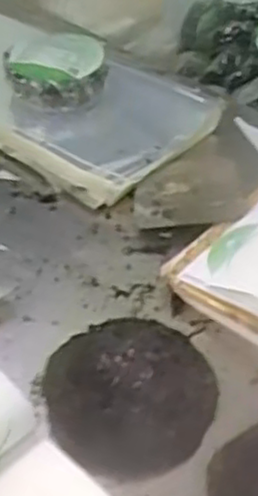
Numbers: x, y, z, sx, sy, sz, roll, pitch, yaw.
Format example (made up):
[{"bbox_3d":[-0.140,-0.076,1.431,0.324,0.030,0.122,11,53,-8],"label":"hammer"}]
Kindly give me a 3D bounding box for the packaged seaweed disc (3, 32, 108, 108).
[{"bbox_3d":[-0.120,-0.303,1.215,0.165,0.051,0.167,2,43,-2],"label":"packaged seaweed disc"}]

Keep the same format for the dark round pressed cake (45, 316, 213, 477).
[{"bbox_3d":[0.000,0.161,0.838,0.186,0.021,0.202,2,43,-2],"label":"dark round pressed cake"}]

